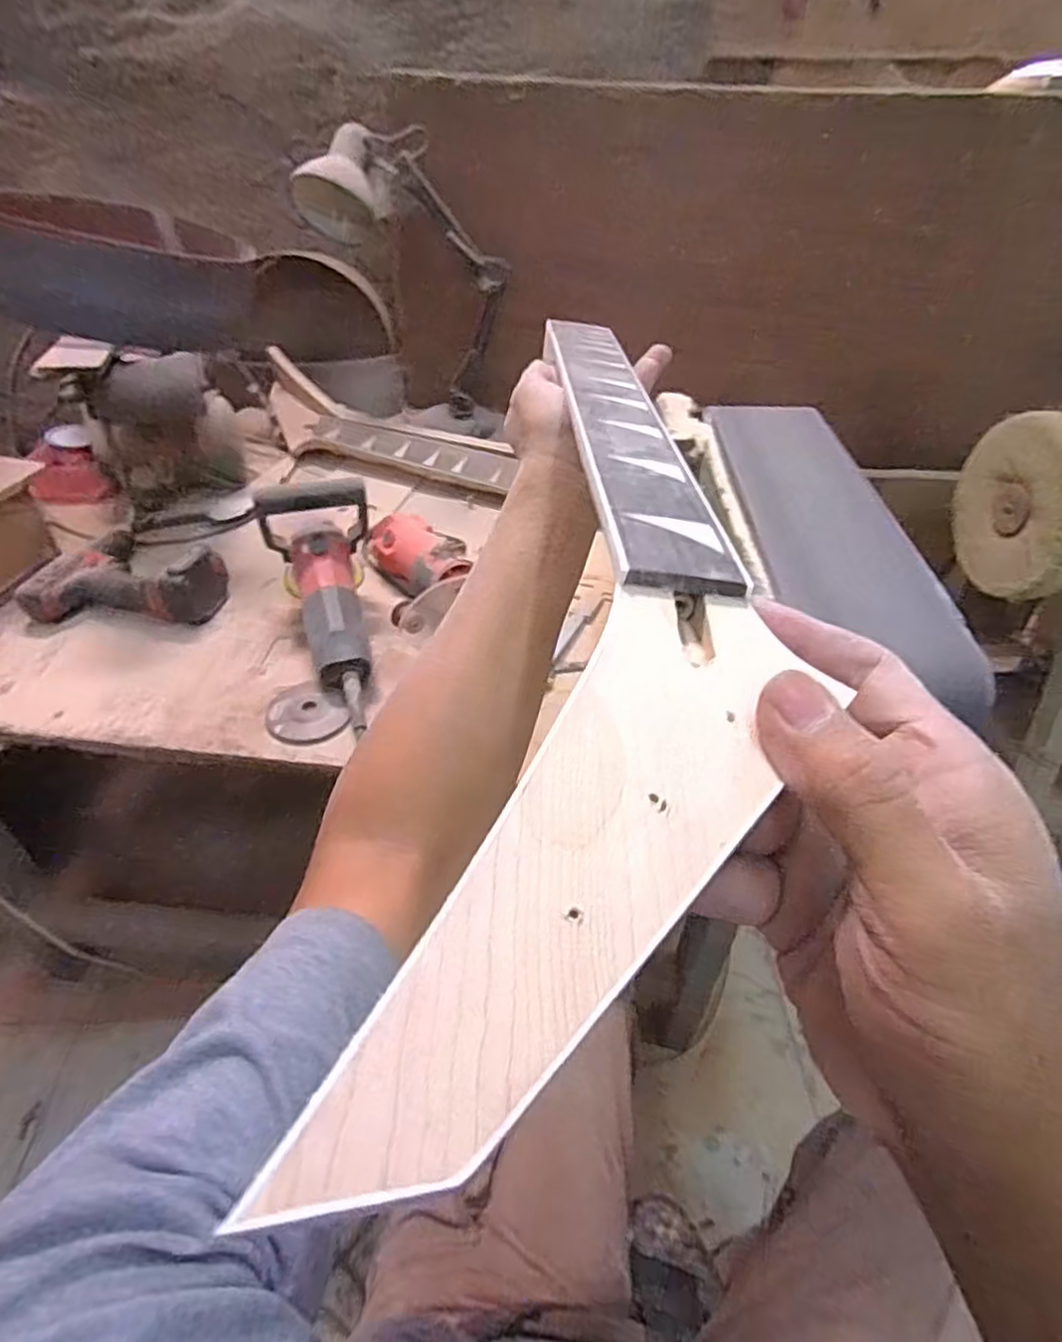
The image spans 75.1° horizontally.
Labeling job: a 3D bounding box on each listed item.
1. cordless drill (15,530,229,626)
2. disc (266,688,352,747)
[{"bbox_3d":[-0.496,-0.113,0.840,0.216,0.068,0.166,19,46,18],"label":"cordless drill"},{"bbox_3d":[-0.230,0.046,0.716,0.081,0.010,0.074,0,43,-2],"label":"disc"}]

